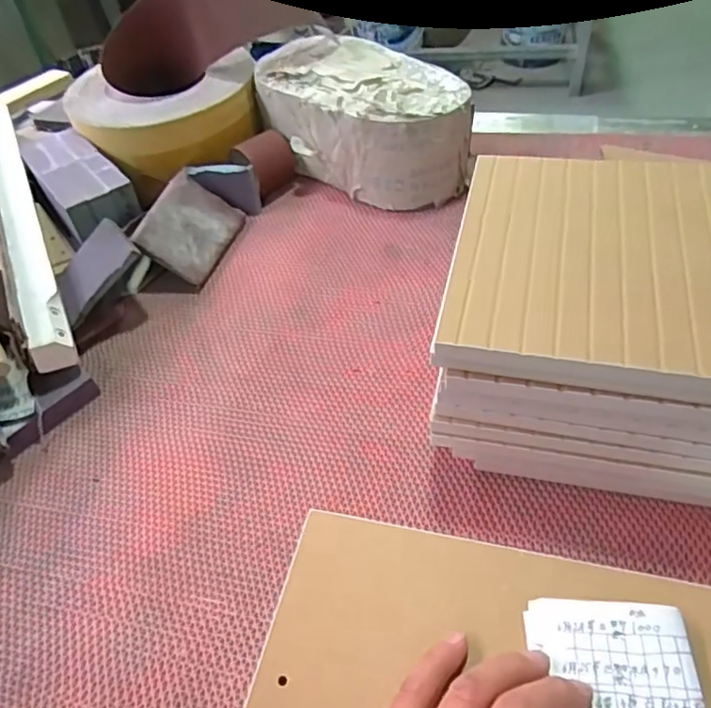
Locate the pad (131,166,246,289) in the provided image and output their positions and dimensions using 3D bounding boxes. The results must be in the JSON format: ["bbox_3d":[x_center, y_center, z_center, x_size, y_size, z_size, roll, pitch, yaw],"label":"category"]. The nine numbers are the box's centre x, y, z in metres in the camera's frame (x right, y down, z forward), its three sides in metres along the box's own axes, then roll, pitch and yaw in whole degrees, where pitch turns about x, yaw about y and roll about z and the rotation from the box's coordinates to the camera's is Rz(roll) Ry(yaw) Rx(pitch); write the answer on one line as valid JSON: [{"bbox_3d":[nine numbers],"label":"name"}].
[{"bbox_3d":[-0.193,-0.150,0.690,0.095,0.010,0.134,32,51,-15],"label":"pad"}]

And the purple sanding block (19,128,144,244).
[{"bbox_3d":[-0.340,-0.212,0.708,0.087,0.040,0.215,-31,54,-20],"label":"purple sanding block"}]

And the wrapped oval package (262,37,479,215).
[{"bbox_3d":[0.003,-0.298,0.753,0.160,0.121,0.278,-35,55,-23],"label":"wrapped oval package"}]

